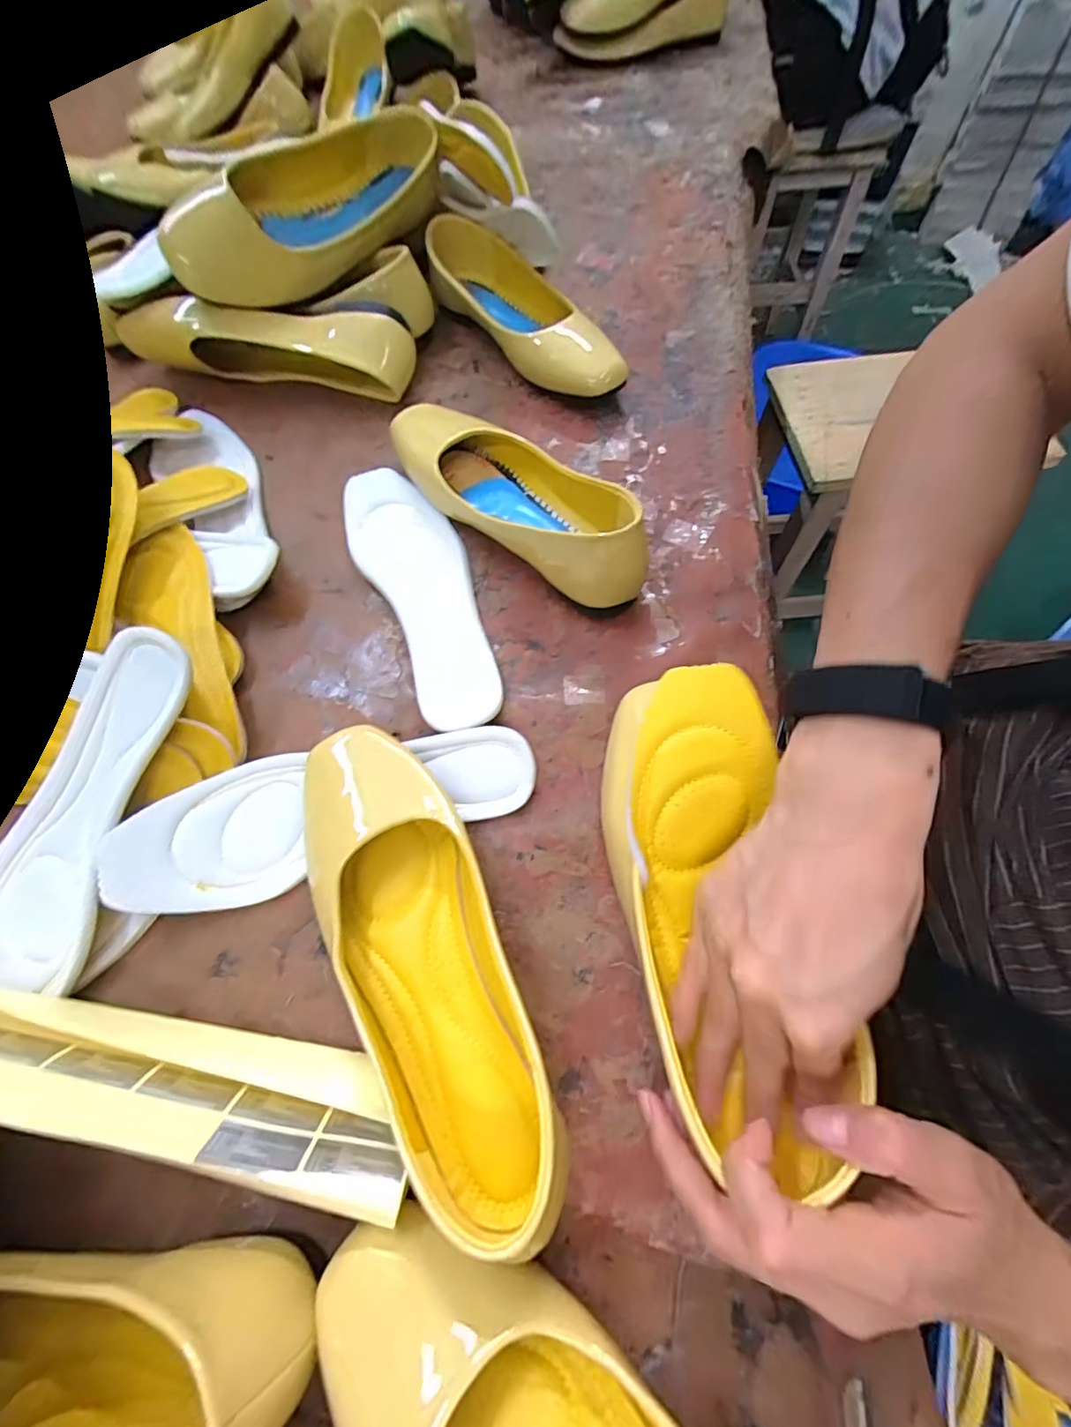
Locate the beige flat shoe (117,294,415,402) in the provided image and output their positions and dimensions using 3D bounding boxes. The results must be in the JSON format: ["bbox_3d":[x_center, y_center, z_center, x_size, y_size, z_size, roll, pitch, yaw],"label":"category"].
[{"bbox_3d":[-0.232,-0.324,0.458,0.243,0.065,0.066,10,66,7],"label":"beige flat shoe"}]

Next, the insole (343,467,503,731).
[{"bbox_3d":[-0.081,-0.090,0.370,0.072,0.019,0.233,-22,67,-8],"label":"insole"}]

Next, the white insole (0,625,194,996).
[{"bbox_3d":[-0.251,0.050,0.287,0.076,0.019,0.199,20,83,11],"label":"white insole"}]

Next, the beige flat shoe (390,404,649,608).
[{"bbox_3d":[-0.019,-0.167,0.377,0.084,0.062,0.251,-41,70,-15],"label":"beige flat shoe"}]

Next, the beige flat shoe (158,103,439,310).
[{"bbox_3d":[-0.188,-0.411,0.420,0.236,0.069,0.075,-42,71,-15],"label":"beige flat shoe"}]

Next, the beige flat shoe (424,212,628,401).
[{"bbox_3d":[-0.007,-0.361,0.465,0.084,0.063,0.230,-34,69,-12],"label":"beige flat shoe"}]

